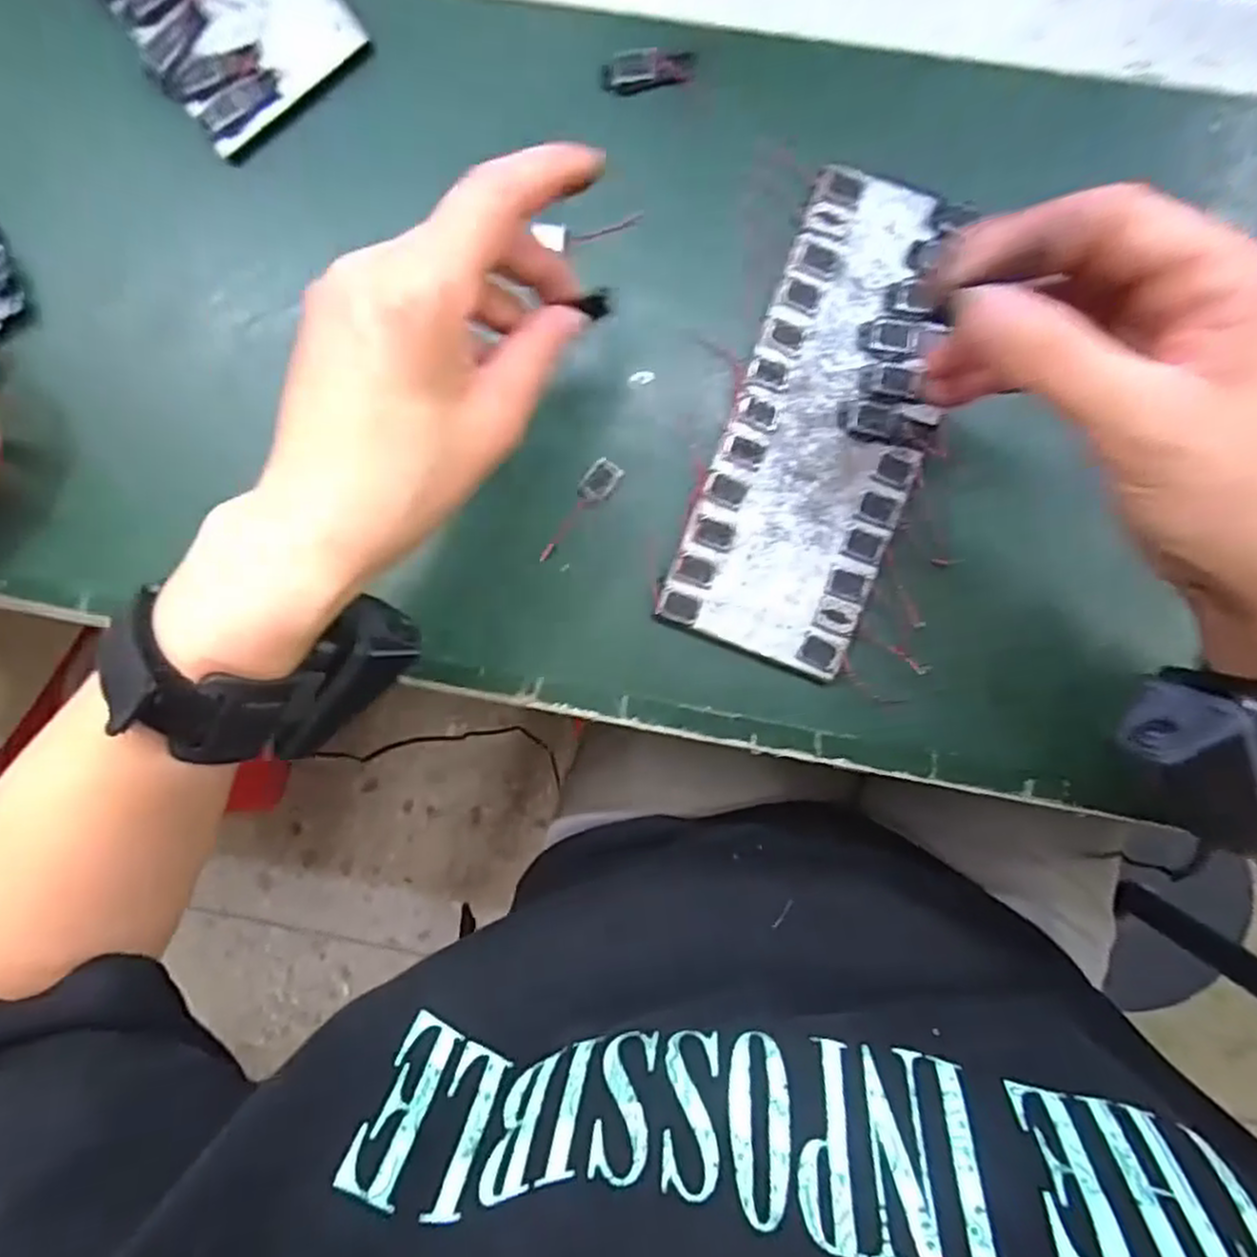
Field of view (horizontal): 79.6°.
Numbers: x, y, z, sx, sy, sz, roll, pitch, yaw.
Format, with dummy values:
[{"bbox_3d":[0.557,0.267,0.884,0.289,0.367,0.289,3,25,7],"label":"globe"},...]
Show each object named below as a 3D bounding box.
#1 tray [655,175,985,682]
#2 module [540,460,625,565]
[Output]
[{"bbox_3d":[0.081,-0.086,0.315,0.081,0.005,0.199,17,93,4],"label":"tray"},{"bbox_3d":[-0.022,-0.051,0.327,0.014,0.004,0.051,39,92,2],"label":"module"}]

